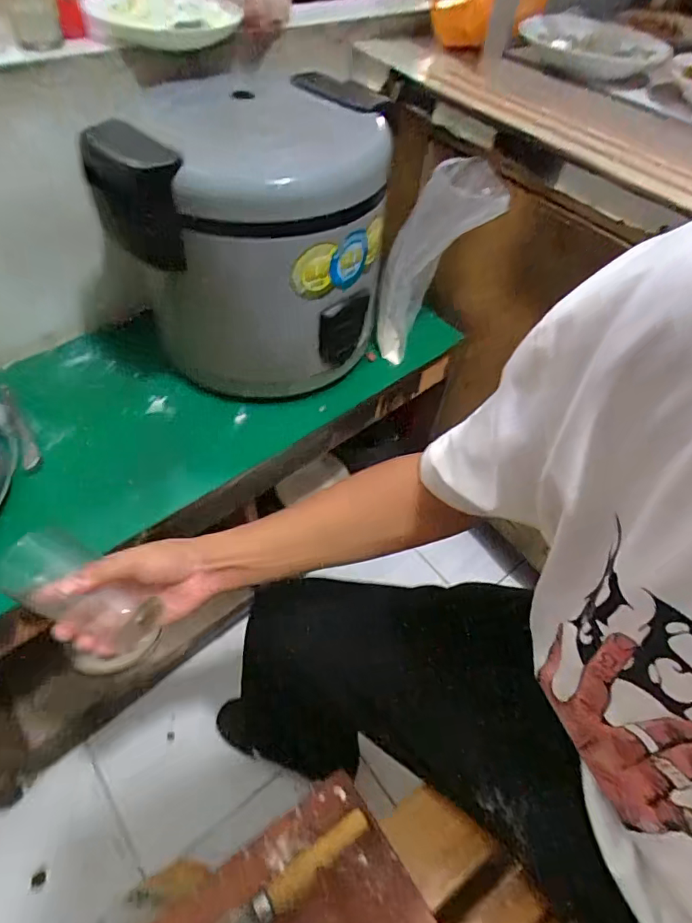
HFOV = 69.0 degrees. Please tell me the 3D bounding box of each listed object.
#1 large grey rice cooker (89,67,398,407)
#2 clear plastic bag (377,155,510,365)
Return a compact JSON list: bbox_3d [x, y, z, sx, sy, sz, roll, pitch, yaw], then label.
[{"bbox_3d":[-0.115,-0.343,0.788,0.353,0.348,0.382,5,52,-2],"label":"large grey rice cooker"},{"bbox_3d":[0.133,-0.309,0.823,0.130,0.335,0.051,-10,49,-44],"label":"clear plastic bag"}]

